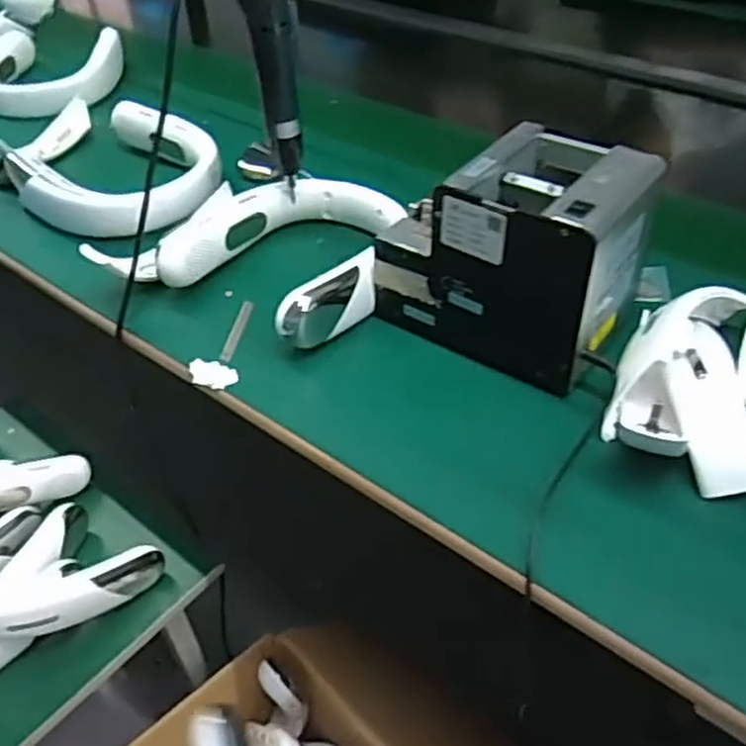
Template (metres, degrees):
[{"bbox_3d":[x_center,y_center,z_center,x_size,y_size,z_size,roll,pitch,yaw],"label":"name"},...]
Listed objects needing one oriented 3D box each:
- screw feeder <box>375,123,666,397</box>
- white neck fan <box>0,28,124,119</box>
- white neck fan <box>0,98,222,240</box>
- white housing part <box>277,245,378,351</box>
[{"bbox_3d":[0.112,-0.104,0.584,0.176,0.143,0.130,27,51,28],"label":"screw feeder"},{"bbox_3d":[-0.453,-0.417,1.020,0.203,0.052,0.183,5,44,7],"label":"white neck fan"},{"bbox_3d":[-0.305,-0.239,0.826,0.314,0.051,0.203,23,49,24],"label":"white neck fan"},{"bbox_3d":[-0.037,-0.056,0.611,0.096,0.053,0.023,-32,51,-28],"label":"white housing part"}]

